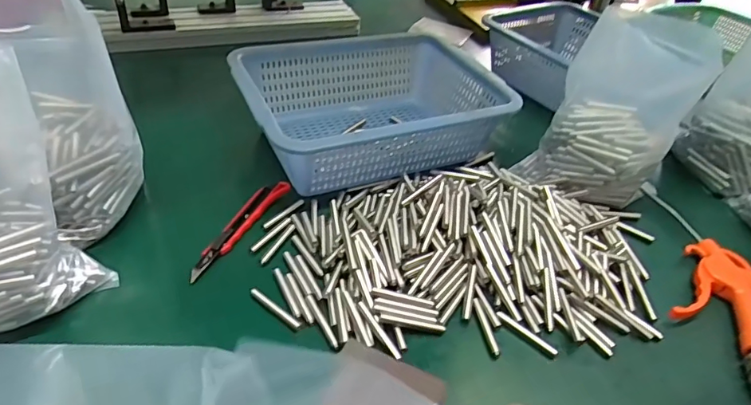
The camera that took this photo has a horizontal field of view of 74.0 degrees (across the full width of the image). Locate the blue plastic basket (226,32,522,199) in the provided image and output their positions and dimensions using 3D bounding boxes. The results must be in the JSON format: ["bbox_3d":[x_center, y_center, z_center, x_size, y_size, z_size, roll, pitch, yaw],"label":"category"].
[{"bbox_3d":[-0.012,-0.124,0.626,0.295,0.087,0.228,-14,44,-22],"label":"blue plastic basket"}]

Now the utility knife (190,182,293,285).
[{"bbox_3d":[-0.135,0.021,0.500,0.022,0.011,0.153,20,42,16],"label":"utility knife"}]

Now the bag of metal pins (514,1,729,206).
[{"bbox_3d":[0.261,-0.100,0.550,0.139,0.190,0.108,33,47,28],"label":"bag of metal pins"}]

